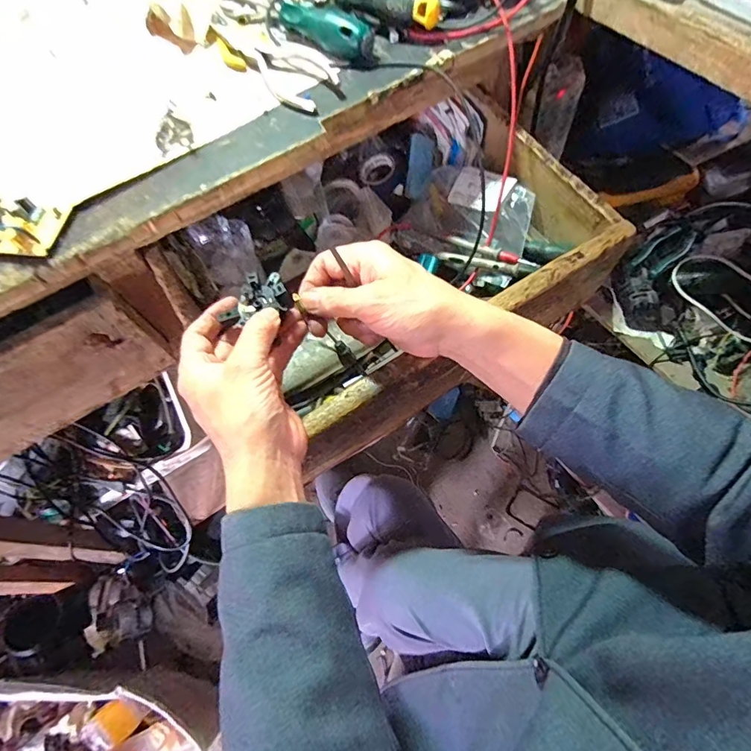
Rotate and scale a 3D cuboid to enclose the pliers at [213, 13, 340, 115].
[{"bbox_3d":[-0.086,-0.287,0.400,0.056,0.016,0.149,-34,68,-12],"label":"pliers"}]

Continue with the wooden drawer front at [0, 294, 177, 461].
[{"bbox_3d":[-0.397,0.056,0.429,0.391,0.126,0.022,-31,67,-11],"label":"wooden drawer front"}]

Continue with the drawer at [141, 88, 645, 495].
[{"bbox_3d":[0.000,-0.120,0.472,0.385,0.101,0.323,-31,67,-11],"label":"drawer"}]

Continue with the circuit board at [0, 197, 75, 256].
[{"bbox_3d":[-0.287,-0.114,0.336,0.102,0.021,0.048,6,66,6],"label":"circuit board"}]

